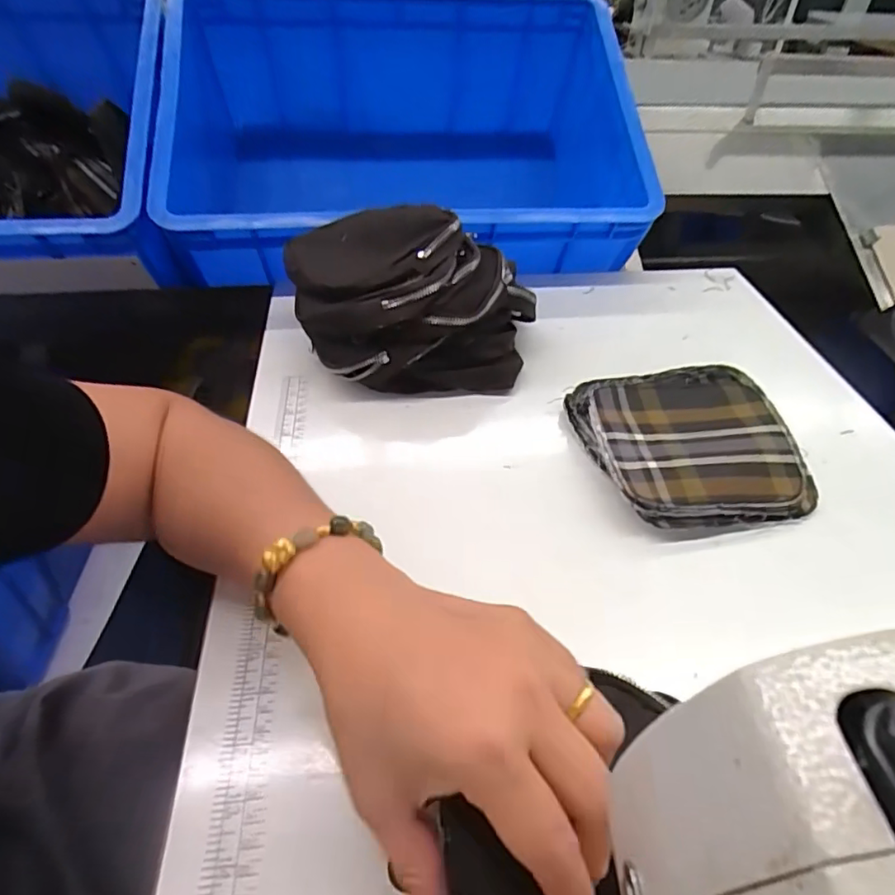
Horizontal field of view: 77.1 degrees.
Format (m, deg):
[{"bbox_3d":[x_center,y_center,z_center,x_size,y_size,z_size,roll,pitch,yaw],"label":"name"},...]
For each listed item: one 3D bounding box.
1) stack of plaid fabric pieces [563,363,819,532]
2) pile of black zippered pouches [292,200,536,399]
[{"bbox_3d":[0.187,0.001,0.438,0.156,0.035,0.161,-4,45,-6],"label":"stack of plaid fabric pieces"},{"bbox_3d":[-0.031,-0.136,0.512,0.214,0.103,0.158,3,45,1],"label":"pile of black zippered pouches"}]

